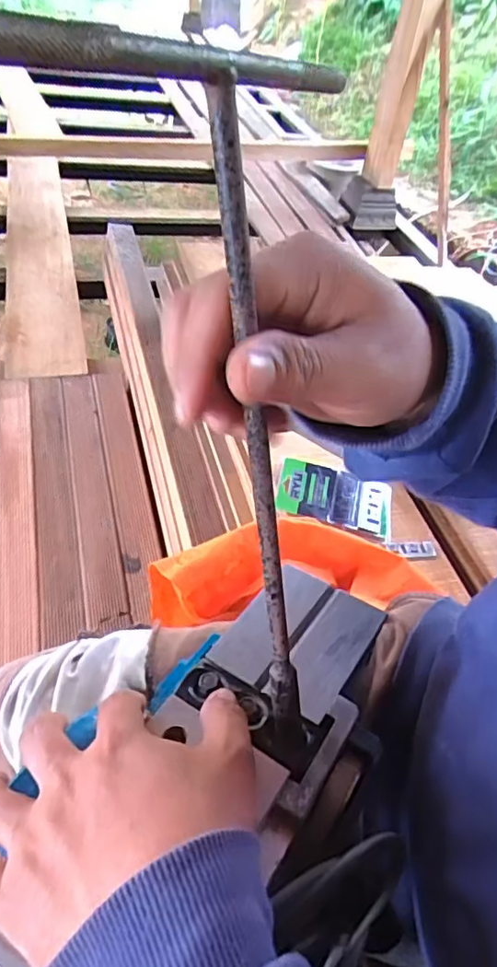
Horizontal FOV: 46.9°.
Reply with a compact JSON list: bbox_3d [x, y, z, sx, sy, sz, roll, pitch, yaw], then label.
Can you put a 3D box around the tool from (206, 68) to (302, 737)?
[{"bbox_3d":[0.006,0.000,0.221,0.010,0.257,0.007,-19,31,-20],"label":"tool"}]

